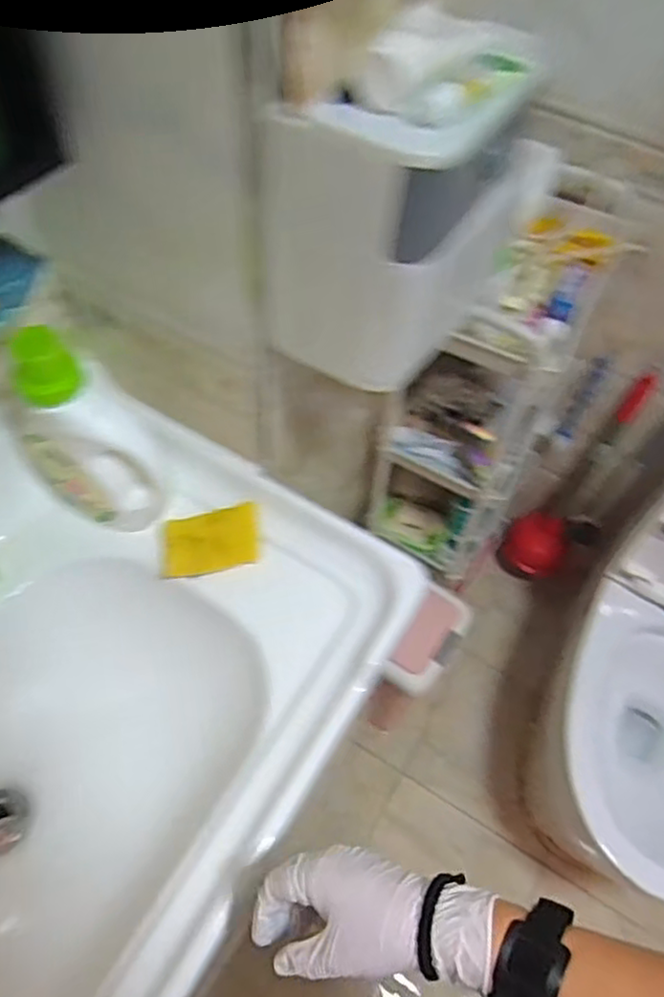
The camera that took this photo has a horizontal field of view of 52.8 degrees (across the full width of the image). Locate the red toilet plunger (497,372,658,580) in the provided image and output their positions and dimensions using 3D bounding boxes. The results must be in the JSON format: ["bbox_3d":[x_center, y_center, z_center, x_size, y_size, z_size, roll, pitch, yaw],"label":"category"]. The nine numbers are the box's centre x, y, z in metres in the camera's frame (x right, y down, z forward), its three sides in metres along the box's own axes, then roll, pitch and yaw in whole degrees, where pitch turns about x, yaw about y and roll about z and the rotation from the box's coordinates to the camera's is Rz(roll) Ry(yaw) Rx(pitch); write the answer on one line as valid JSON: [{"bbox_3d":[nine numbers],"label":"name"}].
[{"bbox_3d":[0.470,-0.020,1.322,0.126,0.533,0.130,29,58,14],"label":"red toilet plunger"}]

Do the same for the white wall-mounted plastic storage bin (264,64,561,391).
[{"bbox_3d":[0.071,-0.221,0.534,0.229,0.200,0.114,-37,66,-26],"label":"white wall-mounted plastic storage bin"}]

